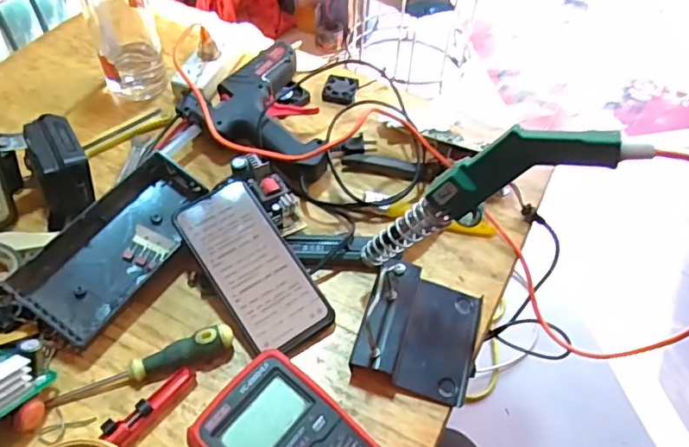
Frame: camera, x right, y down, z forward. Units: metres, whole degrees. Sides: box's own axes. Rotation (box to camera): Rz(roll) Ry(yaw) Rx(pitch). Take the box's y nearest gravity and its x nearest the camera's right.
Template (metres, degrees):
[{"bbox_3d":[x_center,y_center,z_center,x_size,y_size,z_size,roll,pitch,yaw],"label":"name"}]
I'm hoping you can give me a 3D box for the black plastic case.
[{"bbox_3d":[-0.207,0.019,0.509,0.083,0.047,0.182,27,55,16],"label":"black plastic case"}]

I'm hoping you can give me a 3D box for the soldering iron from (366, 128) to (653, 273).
[{"bbox_3d":[0.093,-0.021,0.407,0.047,0.226,0.024,34,45,-31],"label":"soldering iron"}]

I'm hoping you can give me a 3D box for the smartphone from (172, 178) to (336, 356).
[{"bbox_3d":[-0.083,0.037,0.501,0.081,0.013,0.167,-30,73,-24],"label":"smartphone"}]

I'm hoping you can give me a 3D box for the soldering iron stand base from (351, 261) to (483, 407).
[{"bbox_3d":[0.068,0.089,0.483,0.098,0.032,0.111,15,53,8],"label":"soldering iron stand base"}]

